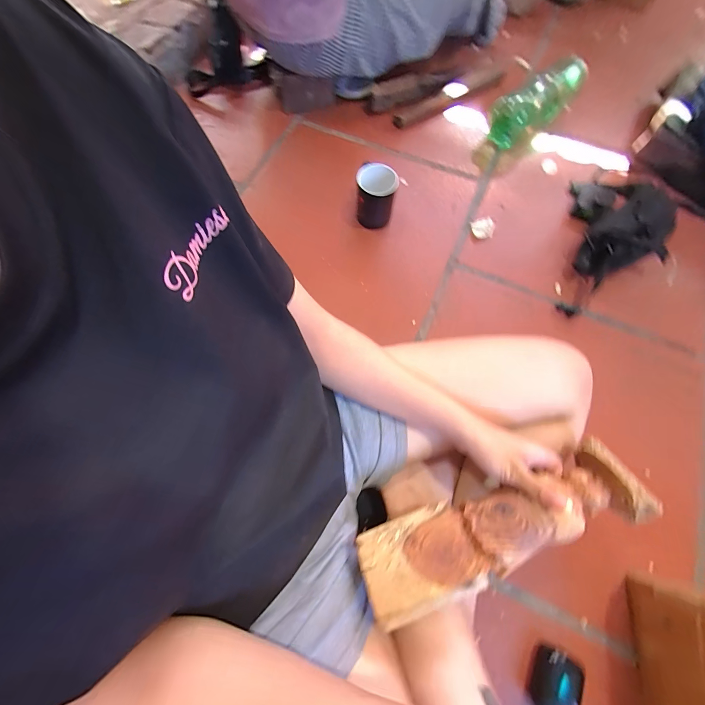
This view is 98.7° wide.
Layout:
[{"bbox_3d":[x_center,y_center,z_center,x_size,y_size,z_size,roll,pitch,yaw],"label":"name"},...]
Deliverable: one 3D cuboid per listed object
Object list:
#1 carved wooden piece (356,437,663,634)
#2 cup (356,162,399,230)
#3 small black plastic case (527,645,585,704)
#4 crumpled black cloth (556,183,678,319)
[{"bbox_3d":[0.160,0.192,0.328,0.303,0.059,0.086,-19,68,-4],"label":"carved wooden piece"},{"bbox_3d":[0.048,-0.321,0.630,0.076,0.101,0.079,0,70,0],"label":"cup"},{"bbox_3d":[0.269,0.439,0.397,0.056,0.026,0.074,35,74,12],"label":"small black plastic case"},{"bbox_3d":[0.567,-0.246,0.649,0.184,0.076,0.363,21,70,5],"label":"crumpled black cloth"}]

